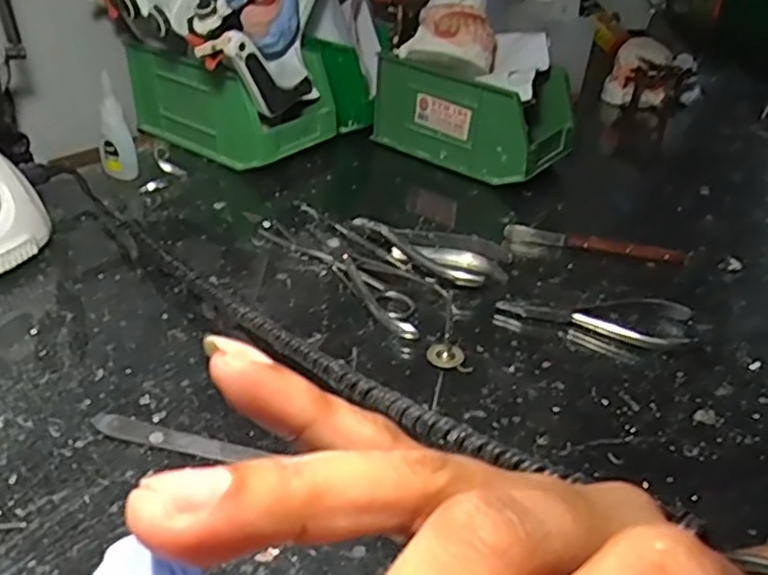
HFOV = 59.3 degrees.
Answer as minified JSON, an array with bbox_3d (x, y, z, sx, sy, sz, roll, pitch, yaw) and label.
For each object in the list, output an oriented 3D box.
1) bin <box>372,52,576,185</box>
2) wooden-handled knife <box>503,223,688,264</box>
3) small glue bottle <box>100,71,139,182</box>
[{"bbox_3d":[0.089,-0.169,0.639,0.167,0.082,0.101,27,40,29],"label":"bin"},{"bbox_3d":[0.161,-0.034,0.518,0.132,0.012,0.021,6,34,3],"label":"wooden-handled knife"},{"bbox_3d":[-0.218,-0.129,0.548,0.024,0.082,0.021,-16,40,-28],"label":"small glue bottle"}]

